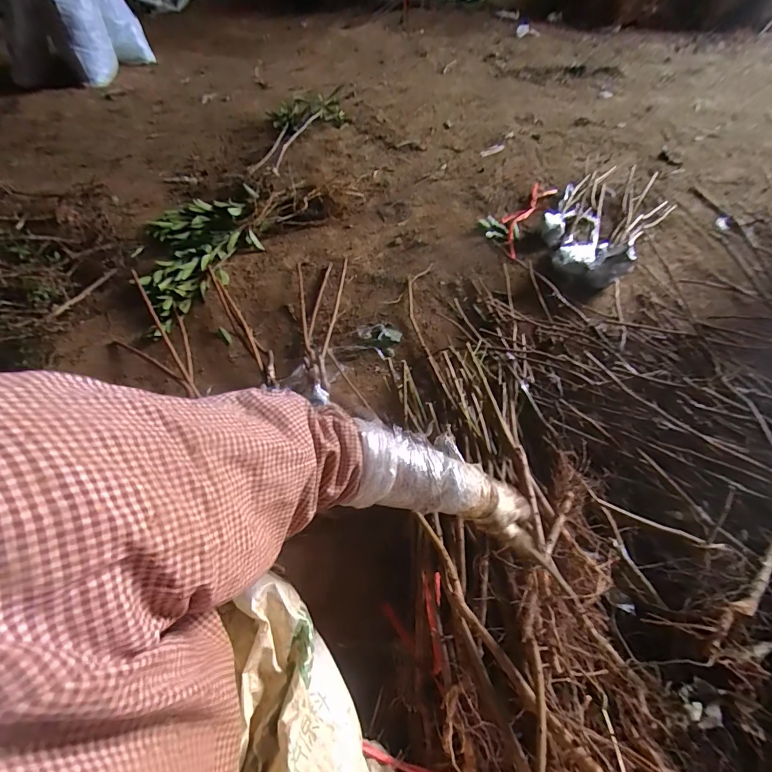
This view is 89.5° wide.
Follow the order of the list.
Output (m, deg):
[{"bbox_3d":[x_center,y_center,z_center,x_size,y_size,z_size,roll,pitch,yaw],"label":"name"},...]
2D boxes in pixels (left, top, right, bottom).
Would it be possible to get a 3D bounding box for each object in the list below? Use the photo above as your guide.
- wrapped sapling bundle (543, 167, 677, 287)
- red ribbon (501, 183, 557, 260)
[{"bbox_3d":[0.770,-0.614,1.331,0.329,0.121,0.736,34,65,21],"label":"wrapped sapling bundle"},{"bbox_3d":[0.490,-0.610,1.404,0.118,0.028,0.436,27,63,18],"label":"red ribbon"}]

